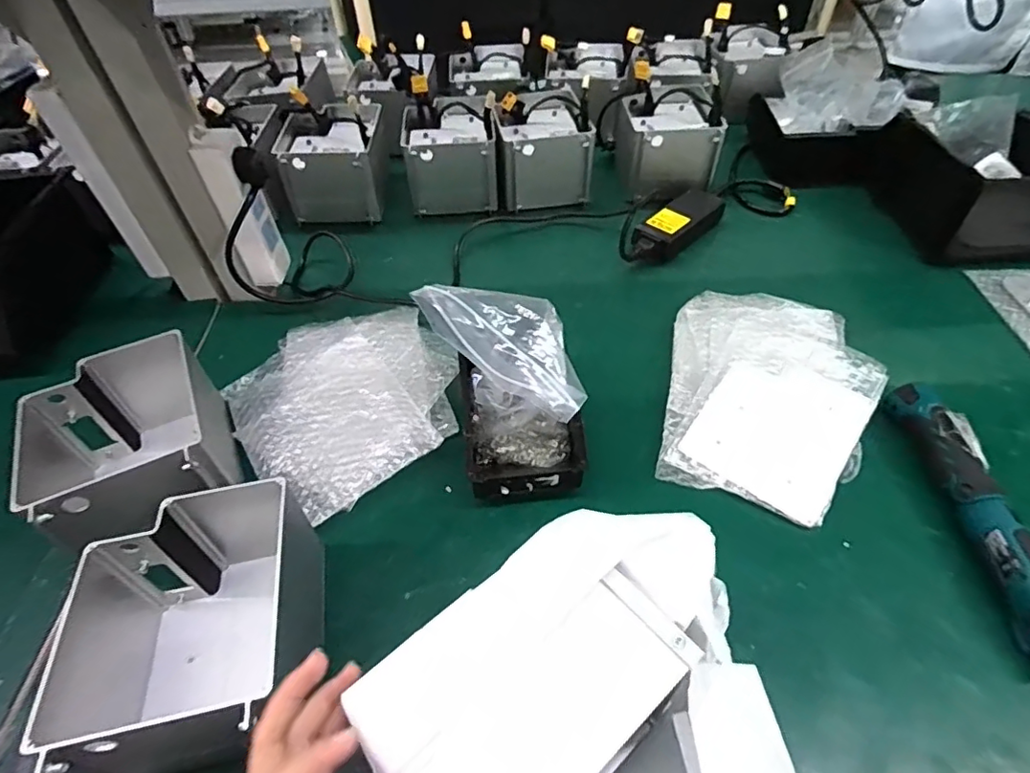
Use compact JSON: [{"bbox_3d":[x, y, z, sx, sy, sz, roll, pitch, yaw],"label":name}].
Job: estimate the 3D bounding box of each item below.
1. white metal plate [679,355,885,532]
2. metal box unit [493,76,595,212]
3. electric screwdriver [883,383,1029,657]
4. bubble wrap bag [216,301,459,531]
[{"bbox_3d":[0.245,0.038,0.526,0.129,0.004,0.145,31,69,22],"label":"white metal plate"},{"bbox_3d":[0.039,-0.356,0.835,0.133,0.110,0.158,-4,48,0],"label":"metal box unit"},{"bbox_3d":[0.385,0.108,0.455,0.056,0.036,0.268,-4,48,0],"label":"electric screwdriver"},{"bbox_3d":[-0.170,0.006,0.583,0.218,0.023,0.240,-29,53,-21],"label":"bubble wrap bag"}]

